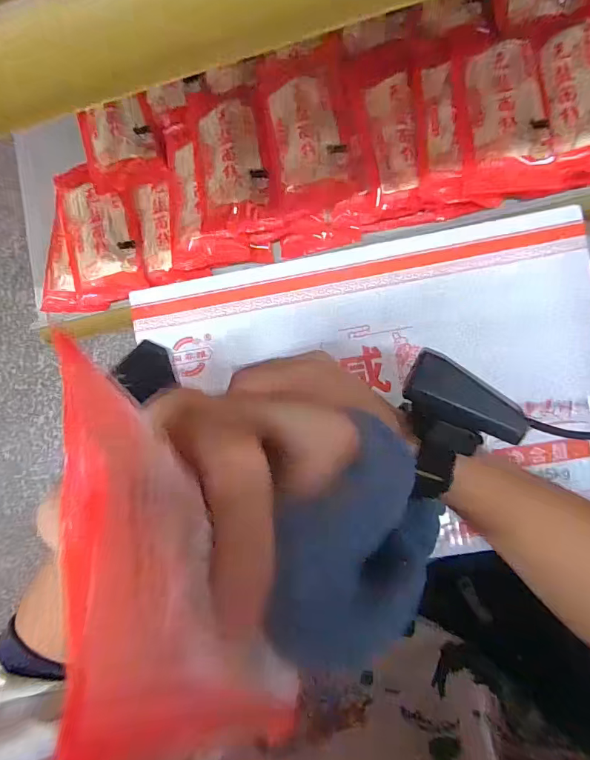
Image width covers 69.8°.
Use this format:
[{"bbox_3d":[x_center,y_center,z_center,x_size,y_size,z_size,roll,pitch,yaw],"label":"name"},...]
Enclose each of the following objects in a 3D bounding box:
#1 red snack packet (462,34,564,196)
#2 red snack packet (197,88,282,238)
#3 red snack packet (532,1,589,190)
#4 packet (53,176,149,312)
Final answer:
[{"bbox_3d":[0.190,-0.245,0.382,0.079,0.014,0.151,-7,88,9],"label":"red snack packet"},{"bbox_3d":[-0.062,-0.218,0.419,0.072,0.017,0.142,-8,88,9],"label":"red snack packet"},{"bbox_3d":[0.255,-0.262,0.385,0.058,0.019,0.170,-7,88,9],"label":"red snack packet"},{"bbox_3d":[-0.211,-0.151,0.461,0.073,0.023,0.137,-12,87,8],"label":"packet"}]

